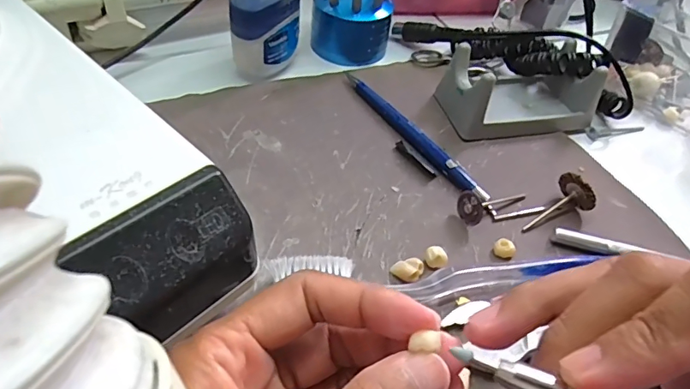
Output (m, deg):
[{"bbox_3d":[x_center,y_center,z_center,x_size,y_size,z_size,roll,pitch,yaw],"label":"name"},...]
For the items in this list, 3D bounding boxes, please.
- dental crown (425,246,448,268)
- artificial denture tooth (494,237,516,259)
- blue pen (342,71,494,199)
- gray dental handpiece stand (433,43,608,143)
[{"bbox_3d":[0.045,0.031,0.237,0.011,0.008,0.008,19,48,9],"label":"dental crown"},{"bbox_3d":[0.082,0.028,0.246,0.010,0.008,0.007,31,51,19],"label":"artificial denture tooth"},{"bbox_3d":[0.036,-0.038,0.299,0.018,0.009,0.129,-25,55,-26],"label":"blue pen"},{"bbox_3d":[0.116,-0.071,0.320,0.098,0.036,0.056,-6,49,-14],"label":"gray dental handpiece stand"}]

